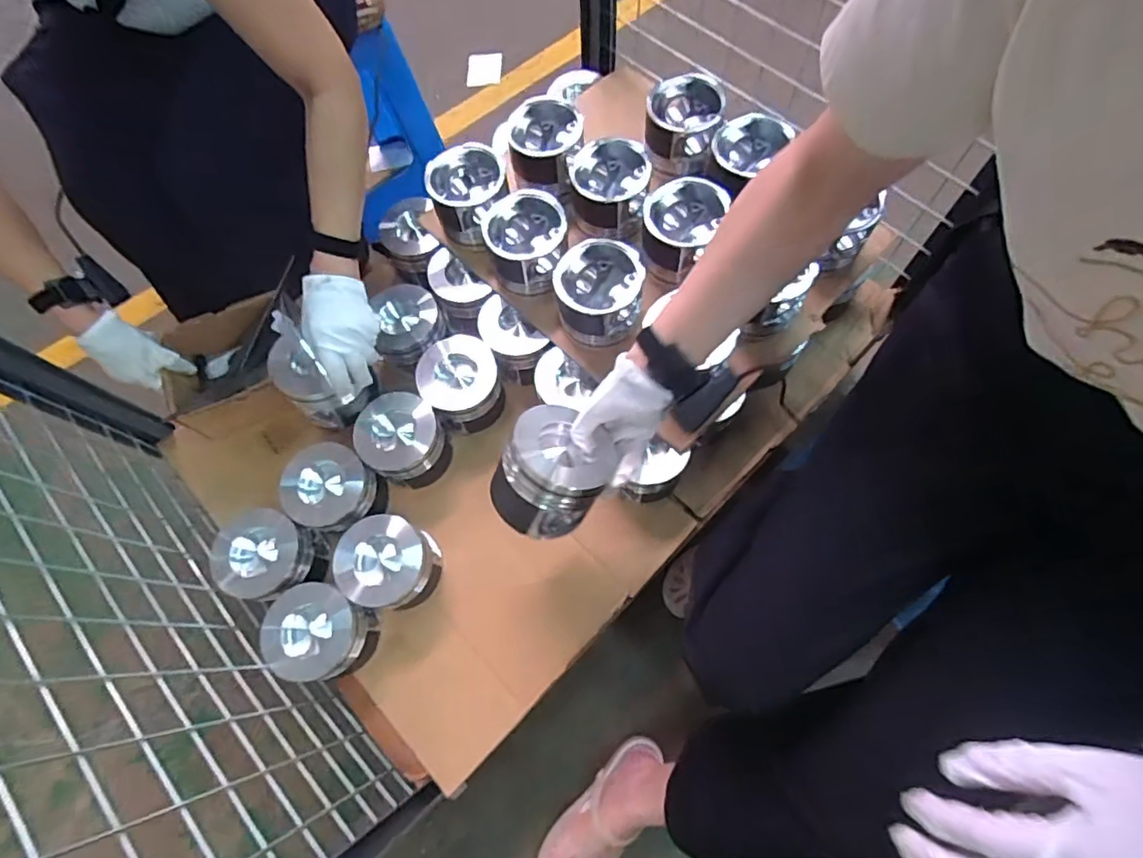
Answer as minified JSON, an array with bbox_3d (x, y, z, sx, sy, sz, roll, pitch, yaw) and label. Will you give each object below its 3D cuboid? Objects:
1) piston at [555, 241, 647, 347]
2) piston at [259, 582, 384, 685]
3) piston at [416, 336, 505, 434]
[{"bbox_3d":[0.036,-0.181,0.762,0.111,0.076,0.117,0,68,1],"label":"piston"},{"bbox_3d":[-0.325,0.259,0.731,0.127,0.078,0.110,29,74,14],"label":"piston"},{"bbox_3d":[-0.159,-0.065,0.831,0.111,0.089,0.109,-1,69,3],"label":"piston"}]

